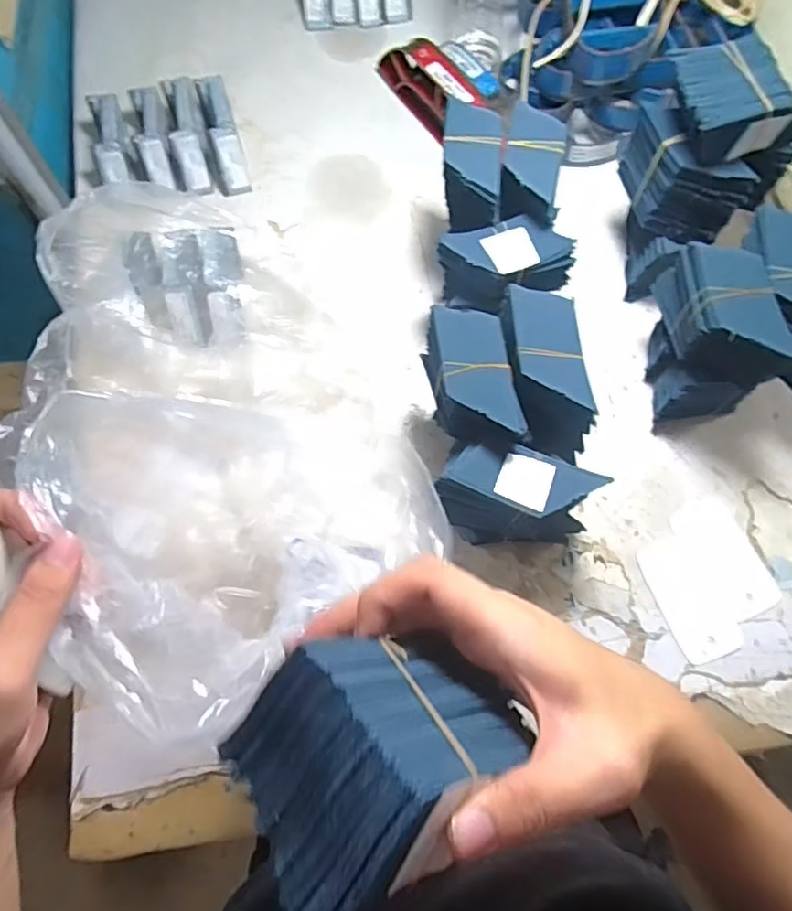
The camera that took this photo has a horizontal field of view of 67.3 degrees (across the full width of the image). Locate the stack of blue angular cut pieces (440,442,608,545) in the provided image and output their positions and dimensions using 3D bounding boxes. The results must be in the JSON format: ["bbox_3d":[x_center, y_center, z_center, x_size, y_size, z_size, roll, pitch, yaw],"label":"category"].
[{"bbox_3d":[0.092,0.039,0.476,0.113,0.122,0.053,0,71,2],"label":"stack of blue angular cut pieces"}]

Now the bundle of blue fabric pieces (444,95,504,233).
[{"bbox_3d":[0.062,-0.237,0.487,0.046,0.038,0.106,2,71,3],"label":"bundle of blue fabric pieces"}]

